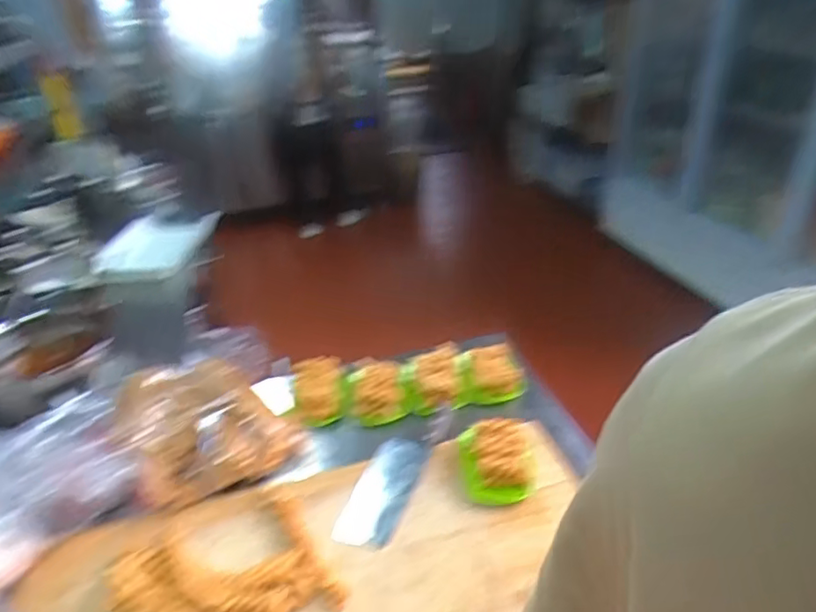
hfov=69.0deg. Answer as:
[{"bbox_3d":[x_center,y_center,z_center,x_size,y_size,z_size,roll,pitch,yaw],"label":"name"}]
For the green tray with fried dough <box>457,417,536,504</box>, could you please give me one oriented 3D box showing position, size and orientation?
[{"bbox_3d":[0.149,0.254,0.992,0.117,0.054,0.147,-2,30,0],"label":"green tray with fried dough"}]

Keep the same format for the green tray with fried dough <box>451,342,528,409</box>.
[{"bbox_3d":[0.169,0.137,1.229,0.132,0.041,0.134,-5,30,-4],"label":"green tray with fried dough"}]

